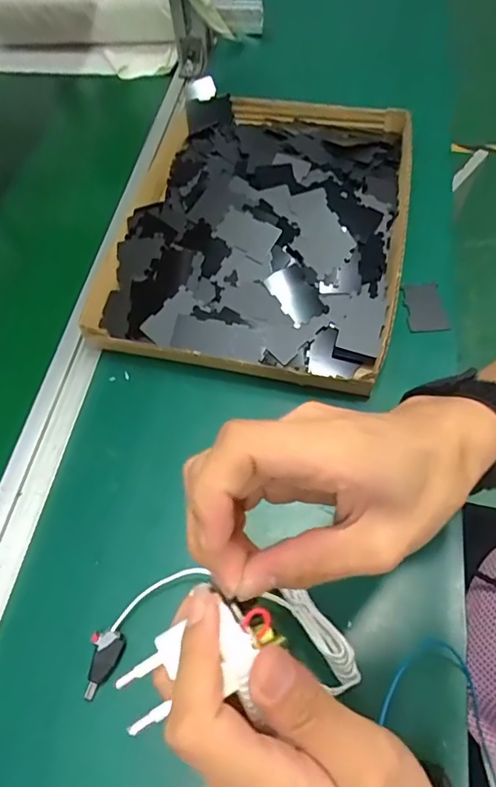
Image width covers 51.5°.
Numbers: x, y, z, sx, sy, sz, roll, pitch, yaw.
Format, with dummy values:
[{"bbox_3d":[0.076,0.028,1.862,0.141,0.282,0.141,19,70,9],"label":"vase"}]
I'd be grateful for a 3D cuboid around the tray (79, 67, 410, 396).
[{"bbox_3d":[0.009,-0.188,0.487,0.275,0.048,0.373,11,66,5],"label":"tray"}]

